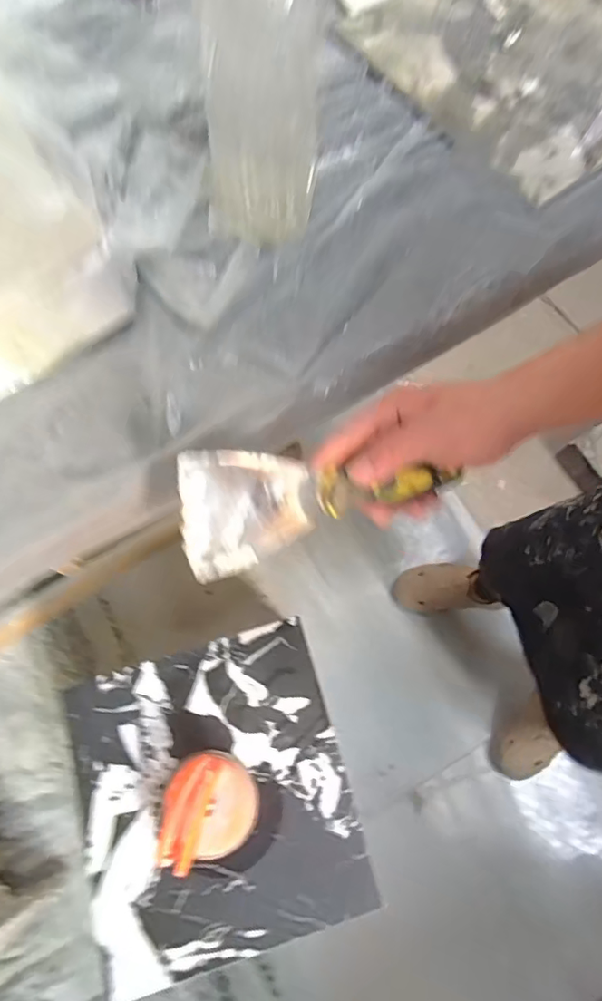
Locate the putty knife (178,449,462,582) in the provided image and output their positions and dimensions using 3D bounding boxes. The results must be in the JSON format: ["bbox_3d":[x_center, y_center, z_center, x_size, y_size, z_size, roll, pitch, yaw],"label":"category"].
[{"bbox_3d":[0.012,-0.013,0.331,0.180,0.025,0.076,-18,116,-18],"label":"putty knife"}]

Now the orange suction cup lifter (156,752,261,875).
[{"bbox_3d":[-0.110,0.367,0.617,0.112,0.066,0.115,0,73,-1],"label":"orange suction cup lifter"}]

